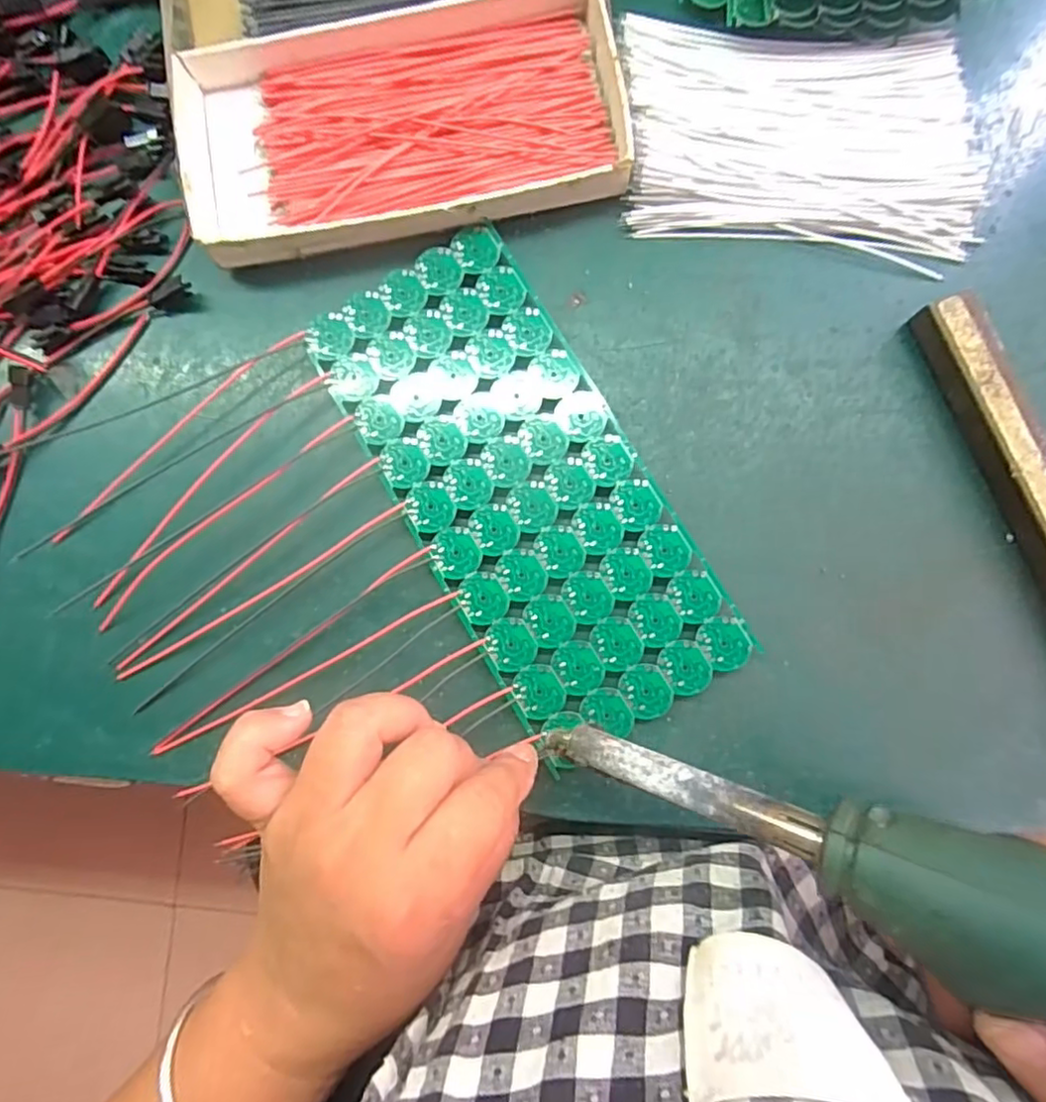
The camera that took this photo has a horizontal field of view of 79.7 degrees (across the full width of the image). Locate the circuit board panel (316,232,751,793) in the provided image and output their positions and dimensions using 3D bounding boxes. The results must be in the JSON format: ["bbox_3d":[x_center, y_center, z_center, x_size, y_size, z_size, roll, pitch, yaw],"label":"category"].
[{"bbox_3d":[0.000,-0.028,0.264,0.094,0.011,0.212,-30,86,0],"label":"circuit board panel"}]

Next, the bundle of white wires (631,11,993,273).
[{"bbox_3d":[0.120,-0.181,0.272,0.148,0.014,0.099,4,87,2],"label":"bundle of white wires"}]

